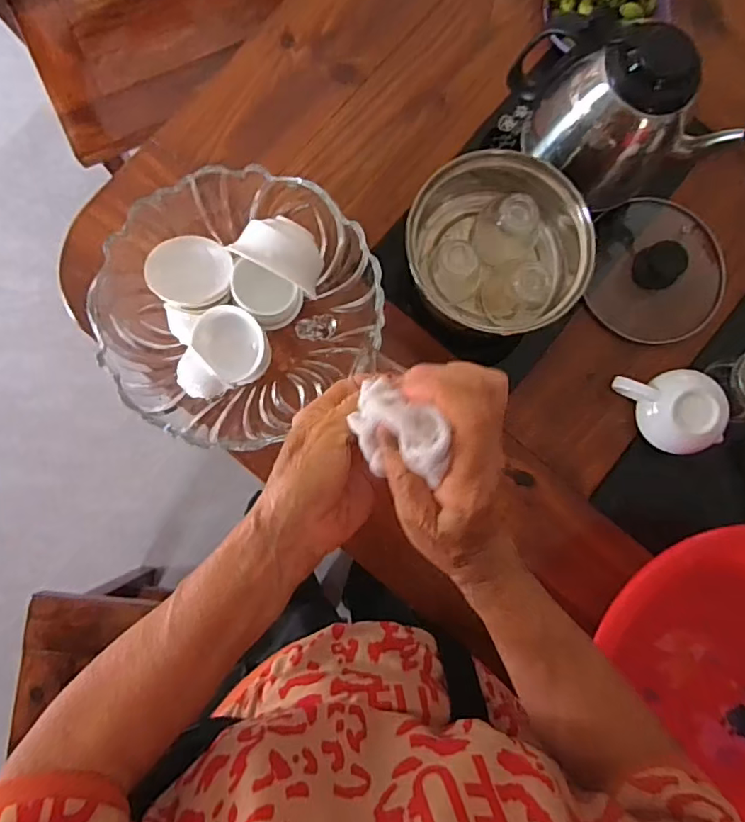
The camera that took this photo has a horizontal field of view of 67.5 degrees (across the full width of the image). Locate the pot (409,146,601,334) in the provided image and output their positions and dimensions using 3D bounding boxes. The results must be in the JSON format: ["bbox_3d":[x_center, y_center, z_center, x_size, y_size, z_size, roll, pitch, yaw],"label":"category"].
[{"bbox_3d":[0.111,-0.148,0.522,0.160,0.094,0.146,0,83,-3],"label":"pot"}]

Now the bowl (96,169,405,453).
[{"bbox_3d":[-0.114,-0.095,0.501,0.225,0.119,0.205,0,83,-3],"label":"bowl"}]

